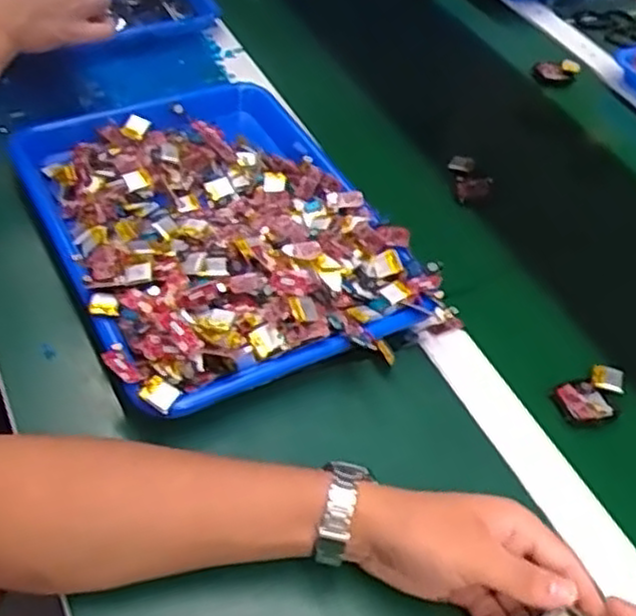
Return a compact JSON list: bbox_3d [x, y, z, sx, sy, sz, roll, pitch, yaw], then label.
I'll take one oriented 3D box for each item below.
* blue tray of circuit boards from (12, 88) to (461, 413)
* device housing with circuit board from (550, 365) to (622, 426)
[{"bbox_3d":[-0.080,-0.075,0.625,0.257,0.068,0.326,-20,53,-21],"label":"blue tray of circuit boards"},{"bbox_3d":[0.210,0.067,0.577,0.063,0.019,0.037,-19,53,-21],"label":"device housing with circuit board"}]

